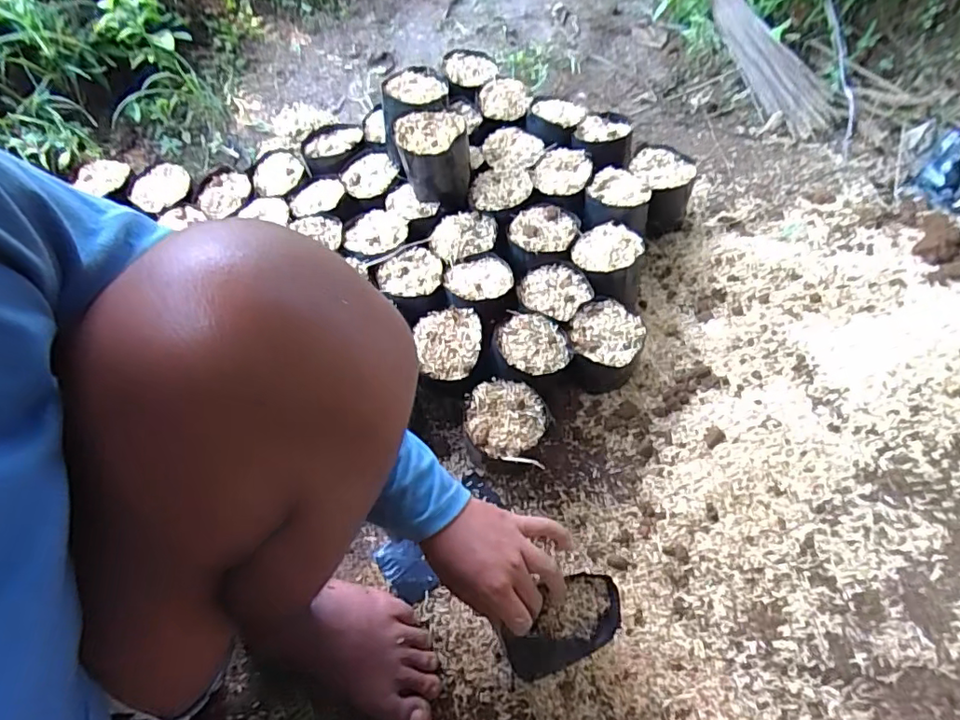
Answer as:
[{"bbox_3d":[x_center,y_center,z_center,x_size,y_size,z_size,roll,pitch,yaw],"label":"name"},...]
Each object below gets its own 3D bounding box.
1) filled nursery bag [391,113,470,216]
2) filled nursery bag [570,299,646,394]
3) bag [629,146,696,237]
[{"bbox_3d":[-0.063,-0.276,0.768,0.096,0.100,0.094,0,61,3],"label":"filled nursery bag"},{"bbox_3d":[0.157,-0.010,0.706,0.083,0.099,0.085,11,62,9],"label":"filled nursery bag"},{"bbox_3d":[0.269,-0.250,0.844,0.094,0.100,0.105,13,62,10],"label":"bag"}]

